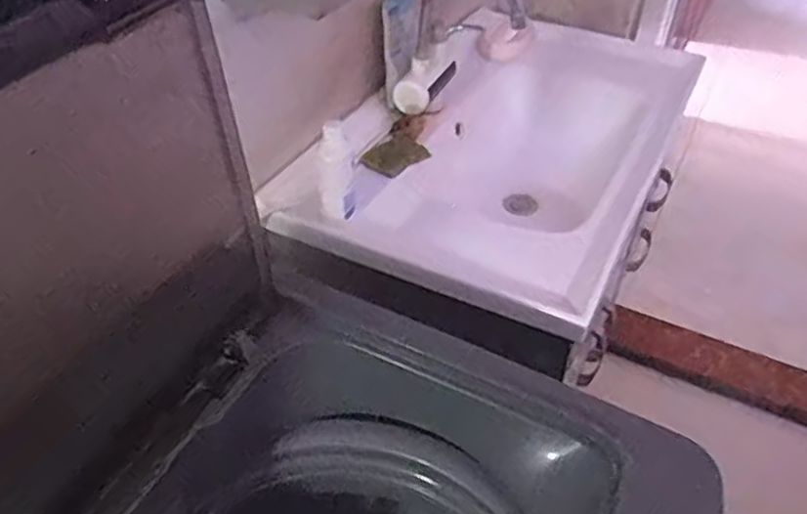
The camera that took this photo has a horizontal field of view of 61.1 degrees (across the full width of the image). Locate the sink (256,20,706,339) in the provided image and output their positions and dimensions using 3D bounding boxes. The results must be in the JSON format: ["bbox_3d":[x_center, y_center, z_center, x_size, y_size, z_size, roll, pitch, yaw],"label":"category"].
[{"bbox_3d":[0.169,-0.140,1.086,0.416,0.205,0.705,20,44,20],"label":"sink"}]

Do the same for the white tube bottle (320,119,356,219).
[{"bbox_3d":[-0.085,-0.108,0.867,0.041,0.120,0.050,-2,41,-4],"label":"white tube bottle"}]

